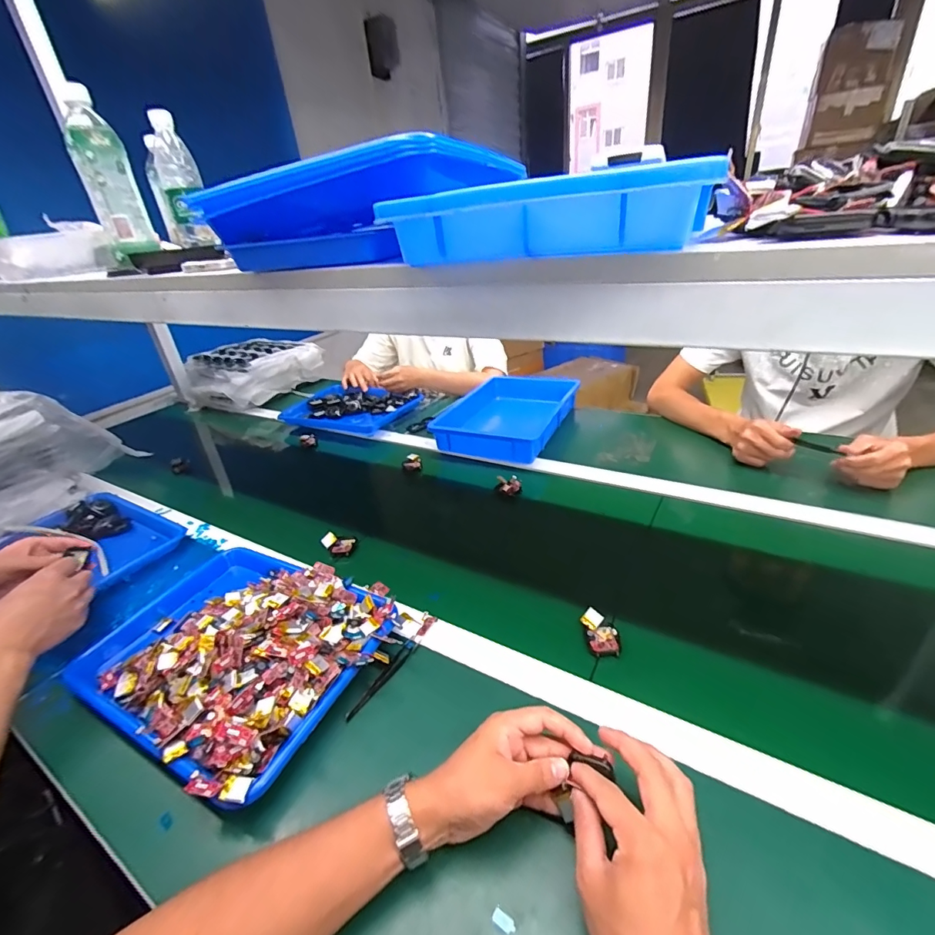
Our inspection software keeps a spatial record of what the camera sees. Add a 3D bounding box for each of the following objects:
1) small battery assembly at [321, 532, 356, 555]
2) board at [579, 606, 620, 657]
[{"bbox_3d":[-0.210,0.122,0.733,0.046,0.025,0.033,-3,30,6],"label":"small battery assembly"},{"bbox_3d":[0.157,0.194,0.533,0.037,0.018,0.057,-4,29,4],"label":"board"}]

